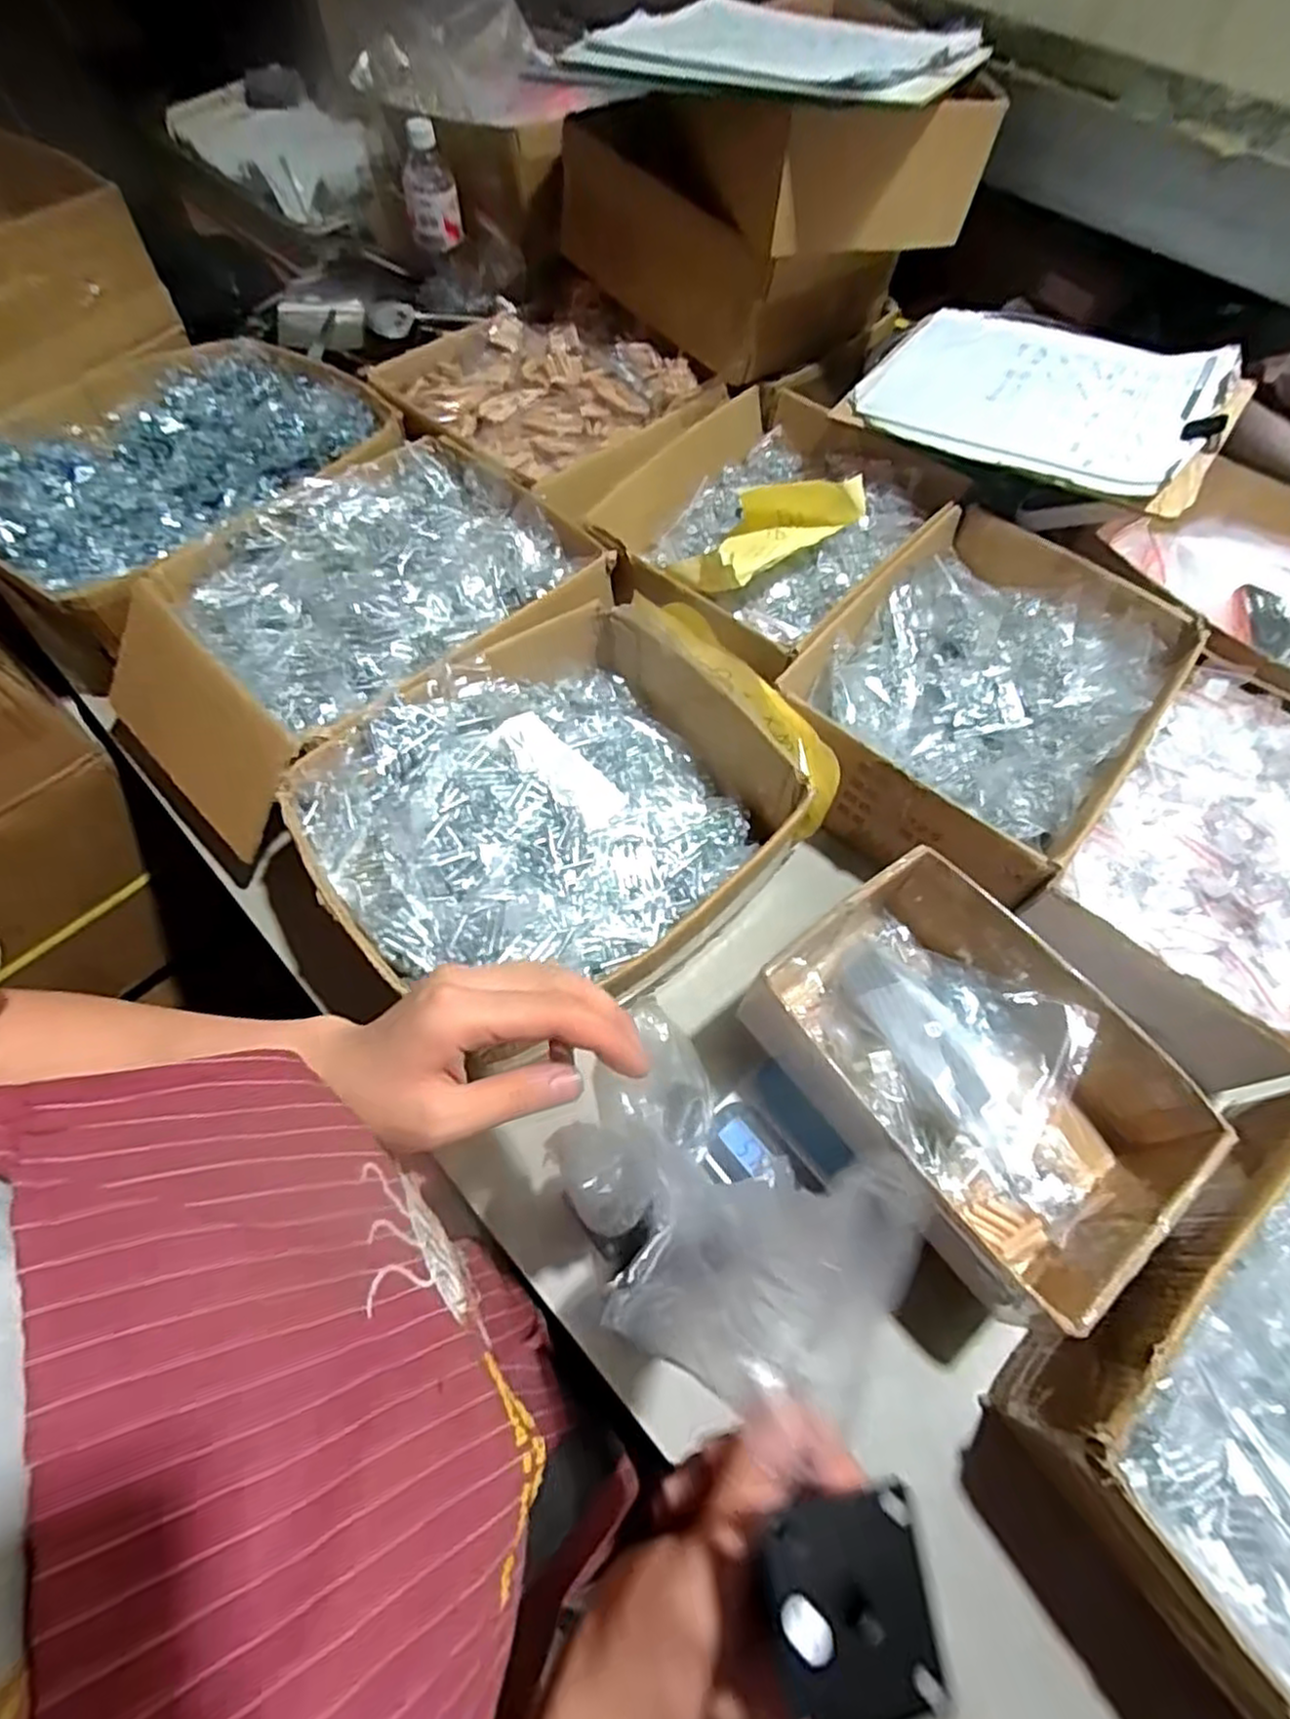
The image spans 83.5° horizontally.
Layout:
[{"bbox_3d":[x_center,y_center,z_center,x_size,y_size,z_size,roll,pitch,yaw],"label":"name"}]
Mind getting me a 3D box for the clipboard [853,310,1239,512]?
[{"bbox_3d":[0.375,-0.449,0.696,0.305,0.022,0.226,35,73,23],"label":"clipboard"}]

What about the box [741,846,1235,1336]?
[{"bbox_3d":[0.213,0.135,0.481,0.176,0.086,0.247,-30,67,-20],"label":"box"}]

